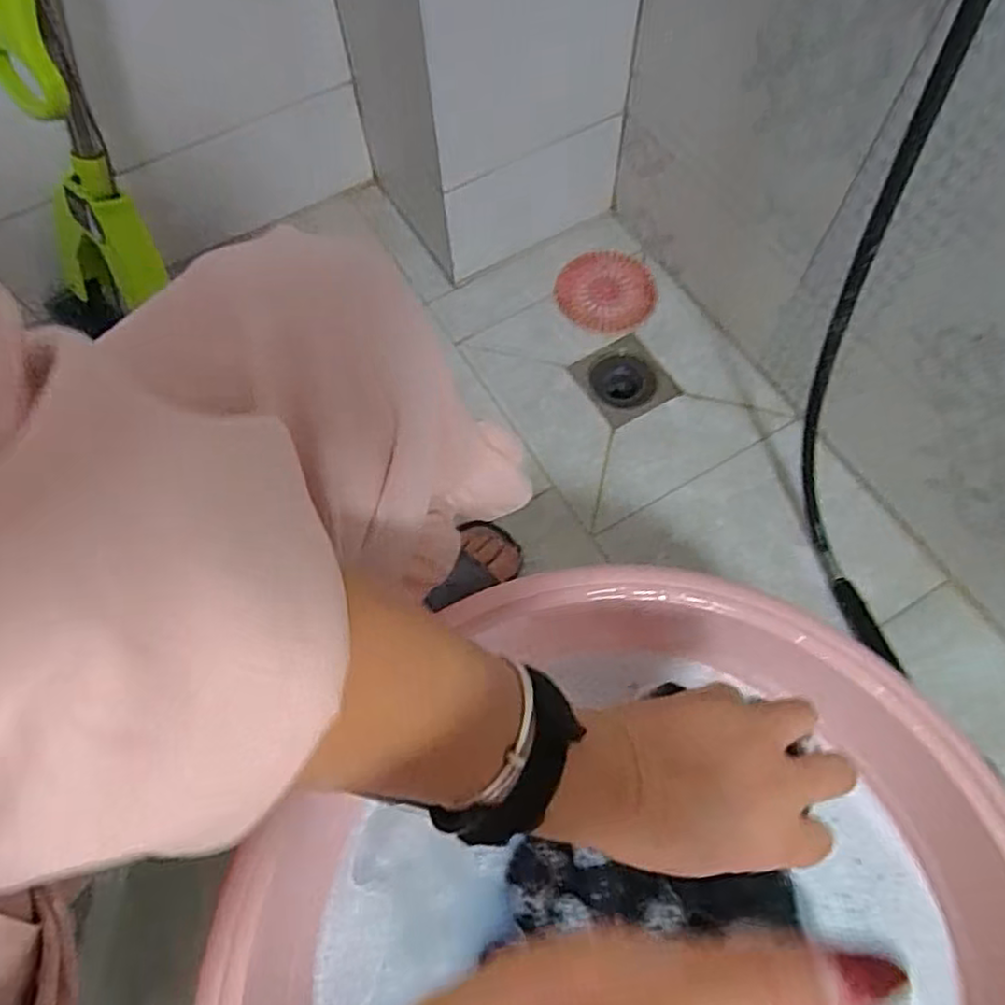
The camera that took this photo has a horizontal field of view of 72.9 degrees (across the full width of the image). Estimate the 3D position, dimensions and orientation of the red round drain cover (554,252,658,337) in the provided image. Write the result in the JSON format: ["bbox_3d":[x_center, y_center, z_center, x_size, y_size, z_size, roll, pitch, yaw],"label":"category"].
[{"bbox_3d":[0.137,-0.279,0.899,0.129,0.014,0.126,-1,66,2],"label":"red round drain cover"}]

